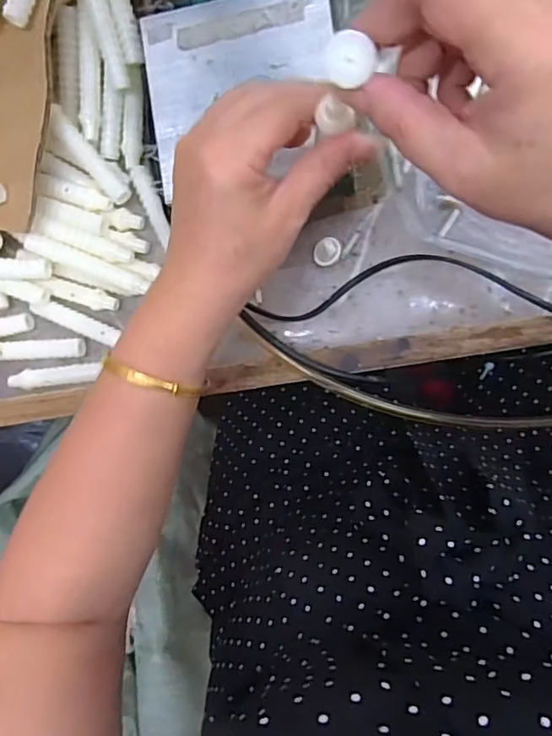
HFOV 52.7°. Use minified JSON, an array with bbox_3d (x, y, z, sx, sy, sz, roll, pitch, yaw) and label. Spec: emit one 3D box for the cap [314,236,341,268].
[{"bbox_3d":[0.035,-0.081,0.388,0.018,0.008,0.019,3,93,9],"label":"cap"}]

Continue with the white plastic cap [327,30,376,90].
[{"bbox_3d":[0.027,-0.110,0.199,0.017,0.005,0.018,0,93,9],"label":"white plastic cap"}]

